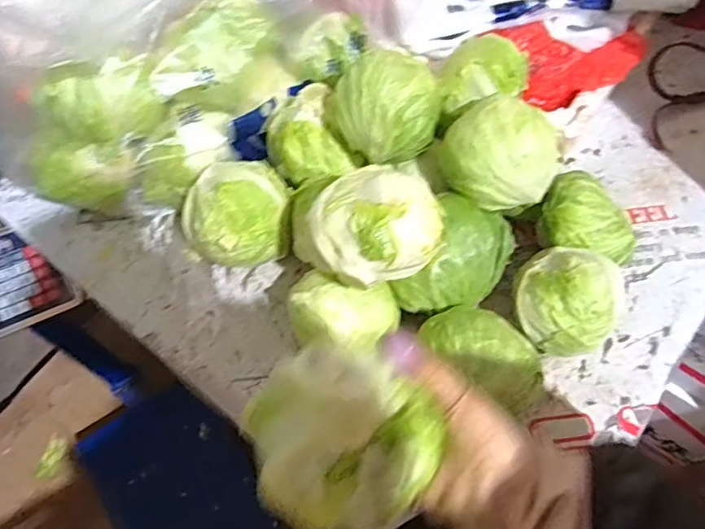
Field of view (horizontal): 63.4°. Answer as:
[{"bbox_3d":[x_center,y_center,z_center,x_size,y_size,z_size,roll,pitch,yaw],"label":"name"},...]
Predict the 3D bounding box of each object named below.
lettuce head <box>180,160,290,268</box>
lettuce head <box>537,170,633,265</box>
[{"bbox_3d":[-0.122,-0.052,0.604,0.112,0.091,0.102,-28,65,-13],"label":"lettuce head"},{"bbox_3d":[0.246,-0.037,0.623,0.075,0.083,0.105,-36,67,-17],"label":"lettuce head"}]

